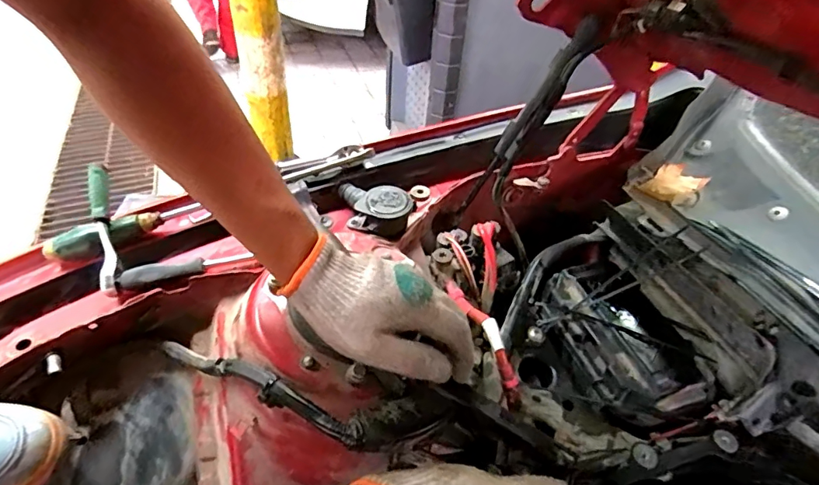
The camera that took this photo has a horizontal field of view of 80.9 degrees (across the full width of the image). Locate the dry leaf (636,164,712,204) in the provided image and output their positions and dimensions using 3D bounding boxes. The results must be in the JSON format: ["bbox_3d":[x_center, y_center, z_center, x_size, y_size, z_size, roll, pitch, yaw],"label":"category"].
[{"bbox_3d":[0.311,-0.069,0.571,0.077,0.018,0.048,-21,49,-25],"label":"dry leaf"}]

